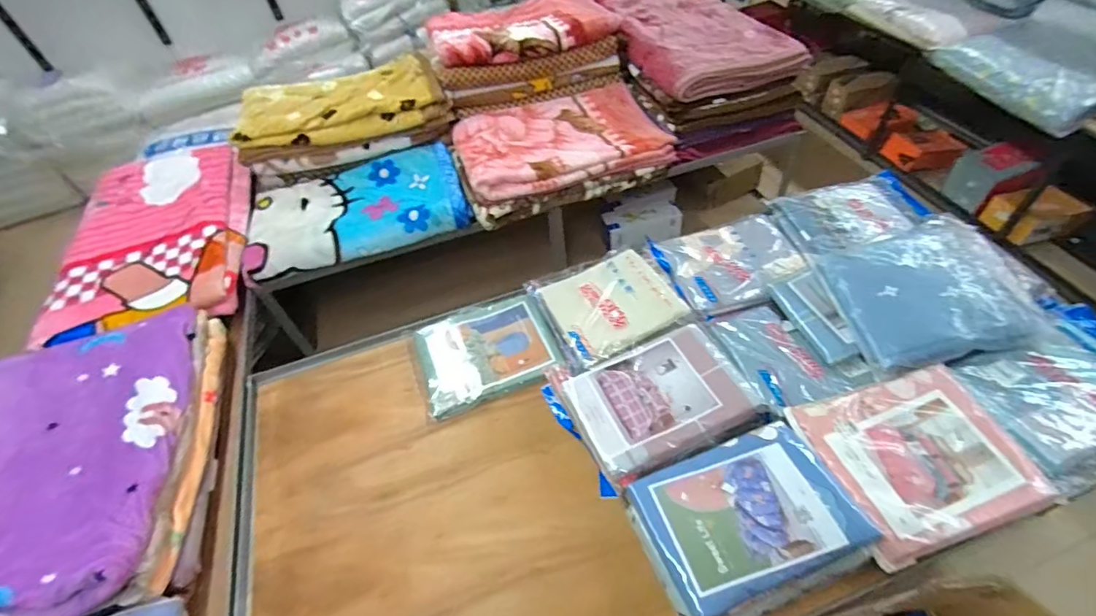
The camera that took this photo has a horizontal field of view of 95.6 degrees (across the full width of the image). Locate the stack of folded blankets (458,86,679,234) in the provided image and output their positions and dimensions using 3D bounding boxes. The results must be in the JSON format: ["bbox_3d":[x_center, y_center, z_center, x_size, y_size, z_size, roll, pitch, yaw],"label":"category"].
[{"bbox_3d":[0.033,-0.548,1.652,0.664,0.153,0.466,-16,50,-8],"label":"stack of folded blankets"}]

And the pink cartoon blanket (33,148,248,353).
[{"bbox_3d":[-1.157,-0.228,1.499,0.461,0.110,0.827,-18,51,-10],"label":"pink cartoon blanket"}]

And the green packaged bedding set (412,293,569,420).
[{"bbox_3d":[-0.157,0.105,1.245,0.339,0.052,0.262,-19,51,-10],"label":"green packaged bedding set"}]

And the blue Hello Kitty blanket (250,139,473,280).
[{"bbox_3d":[-0.597,-0.325,1.573,0.654,0.074,0.408,-18,51,-9],"label":"blue Hello Kitty blanket"}]

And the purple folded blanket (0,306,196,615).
[{"bbox_3d":[-0.965,0.293,0.974,0.430,0.097,0.673,-15,50,-7],"label":"purple folded blanket"}]

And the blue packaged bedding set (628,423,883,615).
[{"bbox_3d":[0.359,0.378,0.905,0.354,0.067,0.263,-20,51,-11],"label":"blue packaged bedding set"}]

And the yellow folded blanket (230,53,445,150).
[{"bbox_3d":[-0.721,-0.727,1.712,0.653,0.112,0.421,-19,51,-10],"label":"yellow folded blanket"}]

